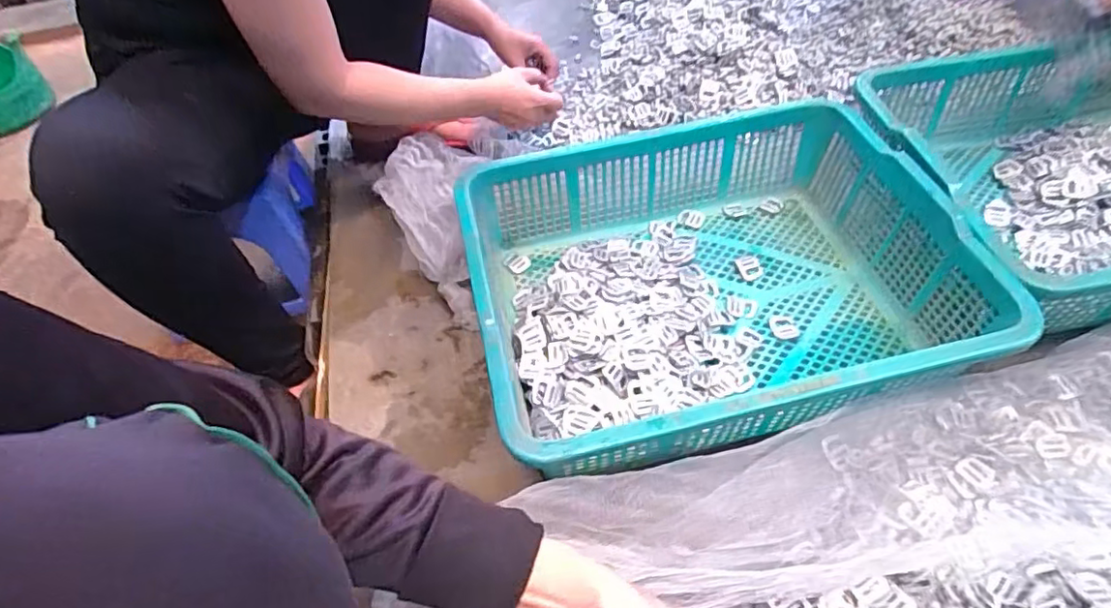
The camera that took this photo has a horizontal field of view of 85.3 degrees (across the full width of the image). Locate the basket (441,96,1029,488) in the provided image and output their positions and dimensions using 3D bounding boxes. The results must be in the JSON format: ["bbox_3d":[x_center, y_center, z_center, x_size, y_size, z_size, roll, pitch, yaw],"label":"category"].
[{"bbox_3d":[0.159,-0.031,0.636,0.470,0.127,0.368,-13,51,-4],"label":"basket"}]

